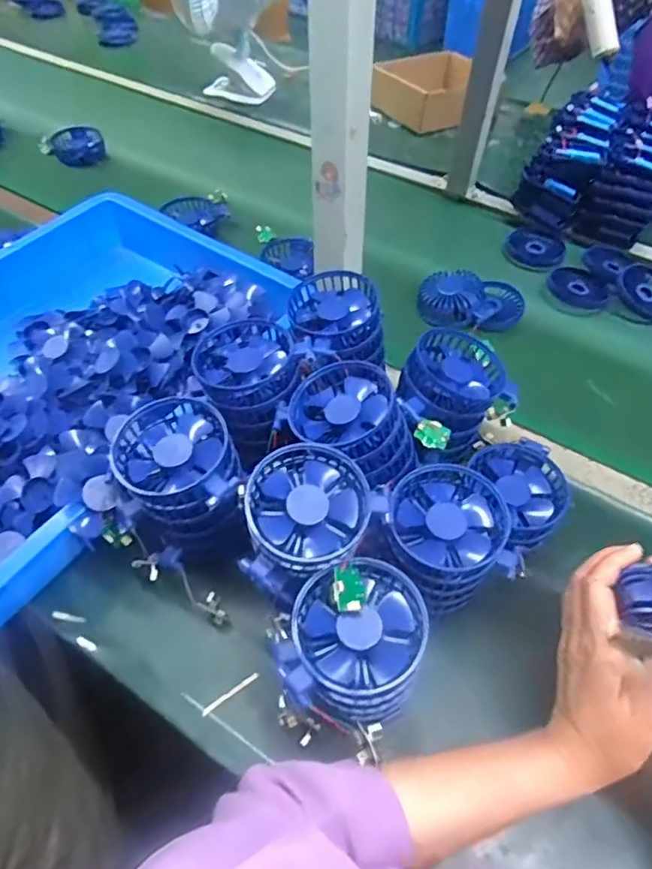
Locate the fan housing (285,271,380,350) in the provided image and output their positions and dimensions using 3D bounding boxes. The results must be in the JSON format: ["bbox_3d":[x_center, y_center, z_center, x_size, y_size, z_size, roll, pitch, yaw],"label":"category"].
[{"bbox_3d":[0.005,-0.125,0.542,0.084,0.024,0.099,-18,54,-15],"label":"fan housing"}]

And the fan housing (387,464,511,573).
[{"bbox_3d":[0.097,0.064,0.437,0.090,0.023,0.083,1,51,-1],"label":"fan housing"}]

